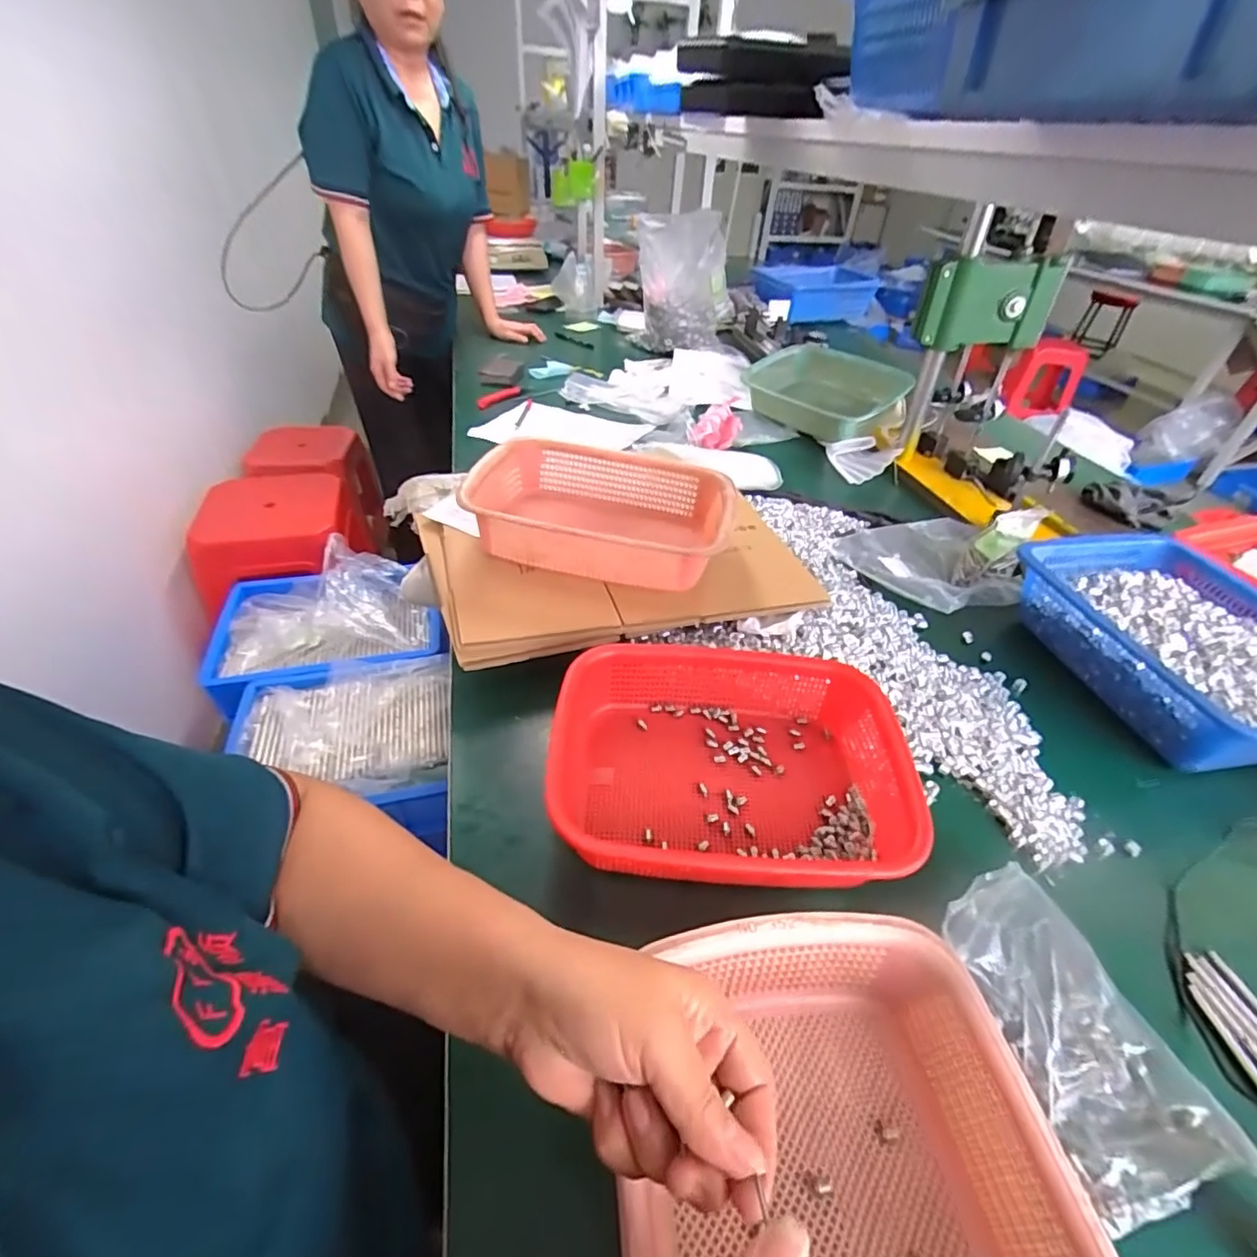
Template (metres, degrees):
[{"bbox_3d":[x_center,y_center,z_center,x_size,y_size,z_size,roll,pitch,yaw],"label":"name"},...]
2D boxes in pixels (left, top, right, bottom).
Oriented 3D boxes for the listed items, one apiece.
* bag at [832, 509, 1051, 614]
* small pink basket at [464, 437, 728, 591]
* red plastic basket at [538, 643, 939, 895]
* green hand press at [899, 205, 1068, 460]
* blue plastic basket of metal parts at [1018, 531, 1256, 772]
[{"bbox_3d":[0.425,-0.117,0.789,0.232,0.086,0.185,-16,44,-23],"label":"bag"},{"bbox_3d":[-0.039,-0.139,0.698,0.309,0.083,0.218,8,40,3],"label":"small pink basket"},{"bbox_3d":[0.097,0.113,0.506,0.316,0.073,0.223,5,40,0],"label":"red plastic basket"},{"bbox_3d":[0.560,-0.464,0.977,0.200,0.358,0.130,10,41,6],"label":"green hand press"},{"bbox_3d":[0.631,0.020,0.647,0.249,0.087,0.307,-4,41,-10],"label":"blue plastic basket of metal parts"}]

